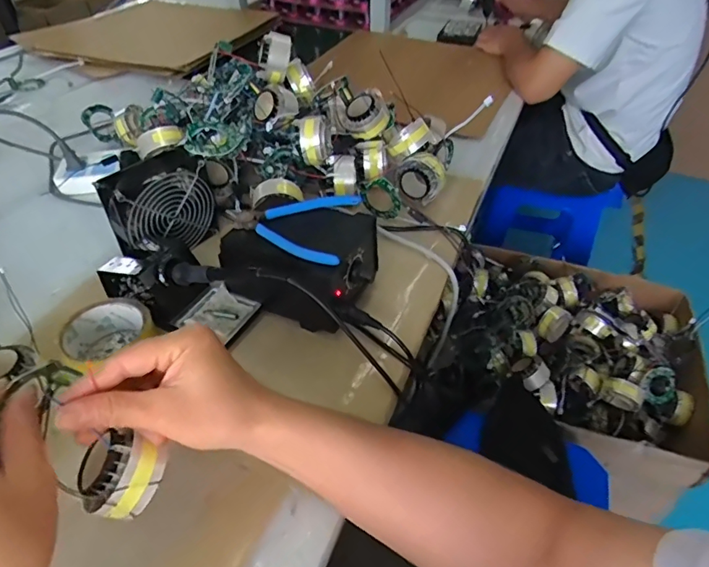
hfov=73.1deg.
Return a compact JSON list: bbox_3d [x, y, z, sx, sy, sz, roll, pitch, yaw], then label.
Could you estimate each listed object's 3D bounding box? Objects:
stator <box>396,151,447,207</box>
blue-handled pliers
[{"bbox_3d":[0.094,-0.149,0.675,0.064,0.058,0.034,31,52,29],"label":"stator"},{"bbox_3d":[-0.073,-0.063,0.500,0.144,0.013,0.082,8,56,19],"label":"blue-handled pliers"}]

